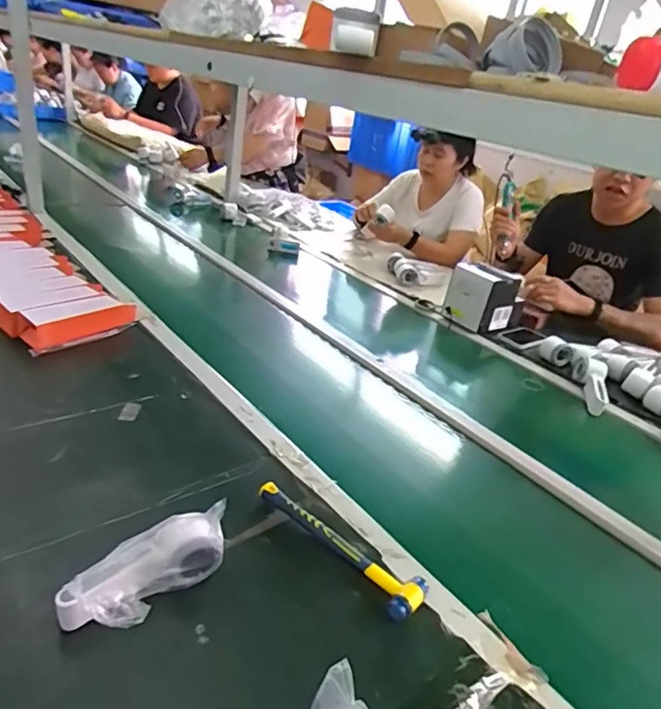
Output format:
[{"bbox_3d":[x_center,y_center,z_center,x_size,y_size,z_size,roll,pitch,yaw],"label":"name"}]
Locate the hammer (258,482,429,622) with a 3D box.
[{"bbox_3d":[0.013,0.230,0.665,0.064,0.027,0.243,-18,38,-41],"label":"hammer"}]

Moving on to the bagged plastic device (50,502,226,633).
[{"bbox_3d":[-0.190,0.219,0.552,0.065,0.079,0.167,29,33,33],"label":"bagged plastic device"}]

